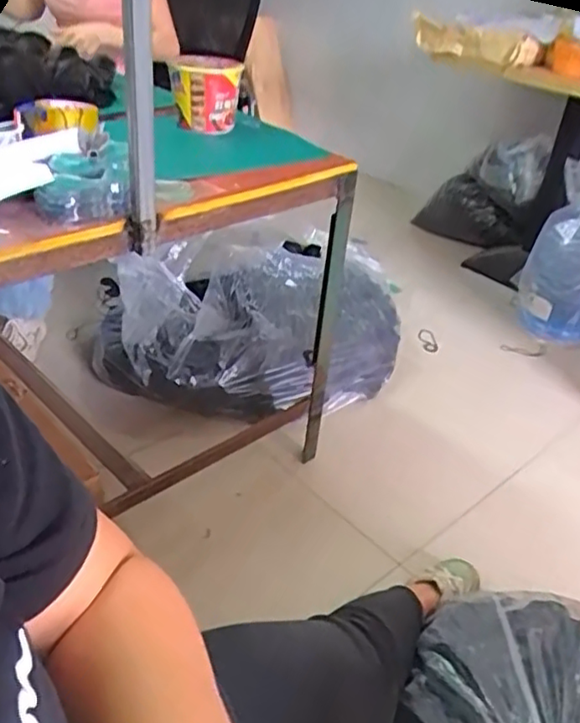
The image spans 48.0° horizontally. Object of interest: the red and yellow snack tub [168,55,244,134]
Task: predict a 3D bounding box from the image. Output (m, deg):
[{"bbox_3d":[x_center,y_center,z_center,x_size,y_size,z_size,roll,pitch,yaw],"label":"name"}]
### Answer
[{"bbox_3d":[-0.149,-0.473,1.151,0.117,0.114,0.116,0,34,-7],"label":"red and yellow snack tub"}]

